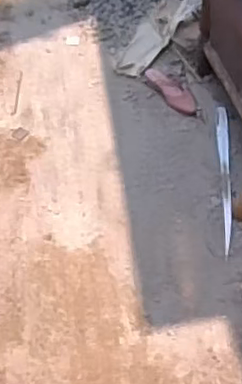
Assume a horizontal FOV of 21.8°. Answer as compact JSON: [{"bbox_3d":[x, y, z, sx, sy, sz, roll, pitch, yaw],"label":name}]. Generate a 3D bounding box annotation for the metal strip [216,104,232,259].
[{"bbox_3d":[0.307,-0.051,1.862,0.036,0.014,0.561,0,53,6],"label":"metal strip"}]

